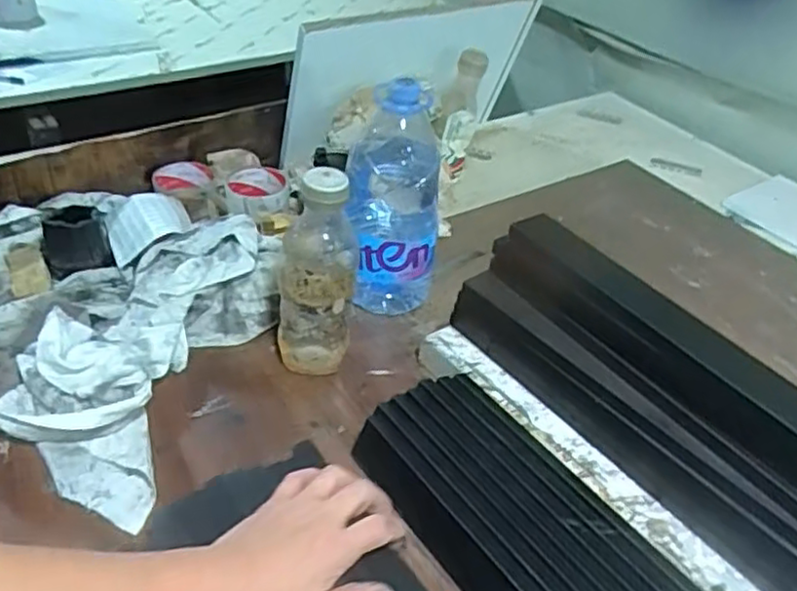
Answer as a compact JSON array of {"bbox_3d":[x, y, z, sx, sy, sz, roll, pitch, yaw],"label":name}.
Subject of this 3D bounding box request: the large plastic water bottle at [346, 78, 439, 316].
[{"bbox_3d":[-0.007,-0.094,0.711,0.097,0.245,0.073,3,39,-4],"label":"large plastic water bottle"}]

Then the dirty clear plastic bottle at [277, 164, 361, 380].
[{"bbox_3d":[-0.078,-0.016,0.640,0.071,0.212,0.055,-1,39,-8],"label":"dirty clear plastic bottle"}]

